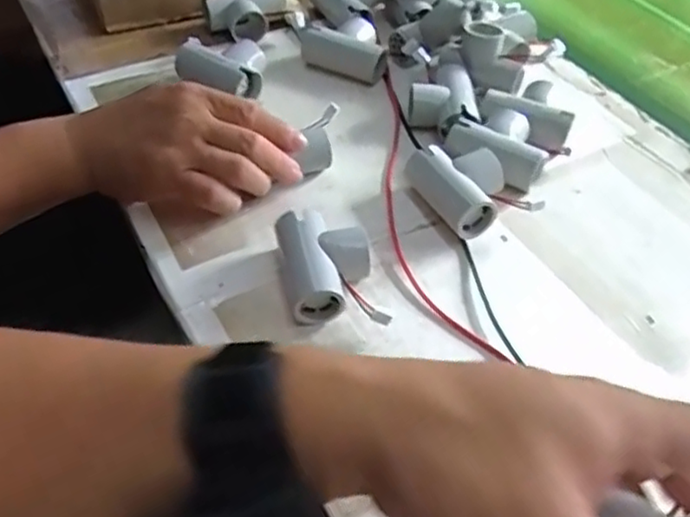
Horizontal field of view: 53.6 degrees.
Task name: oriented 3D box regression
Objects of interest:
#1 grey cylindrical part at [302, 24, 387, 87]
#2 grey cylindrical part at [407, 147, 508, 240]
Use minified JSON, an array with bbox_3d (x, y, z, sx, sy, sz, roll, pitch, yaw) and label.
[{"bbox_3d":[-0.004,-0.187,0.625,0.082,0.030,0.030,24,49,17],"label":"grey cylindrical part"},{"bbox_3d":[0.086,-0.052,0.503,0.057,0.037,0.074,-18,51,-21],"label":"grey cylindrical part"}]

